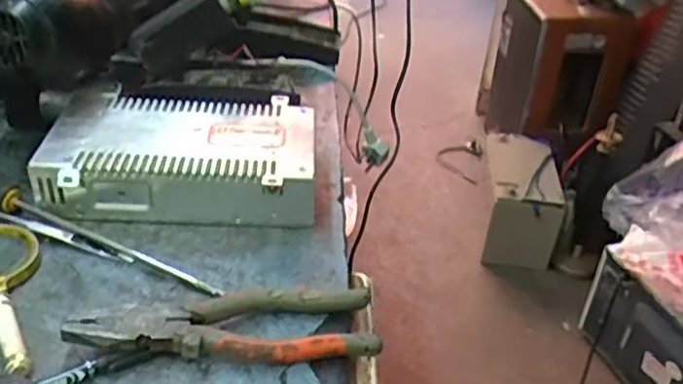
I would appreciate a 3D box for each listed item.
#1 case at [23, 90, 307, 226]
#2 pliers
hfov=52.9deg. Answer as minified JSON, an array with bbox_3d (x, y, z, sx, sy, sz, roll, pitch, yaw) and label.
[{"bbox_3d":[-0.130,-0.030,0.578,0.214,0.052,0.136,3,35,-4],"label":"case"},{"bbox_3d":[-0.073,0.091,0.443,0.189,0.023,0.053,-4,36,-14],"label":"pliers"}]

